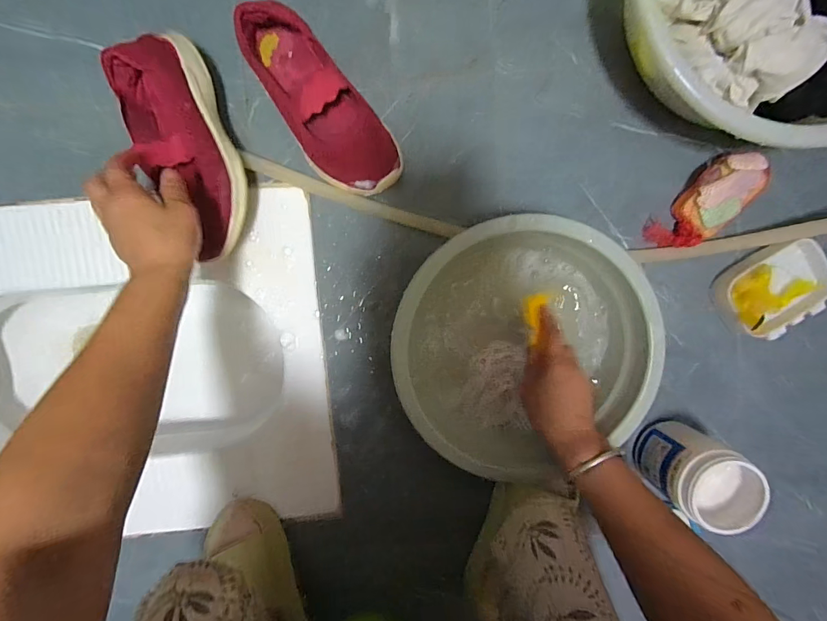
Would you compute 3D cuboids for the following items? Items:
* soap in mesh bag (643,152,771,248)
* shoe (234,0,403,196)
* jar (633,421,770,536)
[{"bbox_3d":[0.357,-0.128,0.473,0.064,0.039,0.138,40,94,-6],"label":"soap in mesh bag"},{"bbox_3d":[-0.103,-0.220,0.430,0.087,0.074,0.210,-42,96,3],"label":"shoe"},{"bbox_3d":[0.337,0.194,0.471,0.101,0.113,0.084,37,94,-6],"label":"jar"}]

